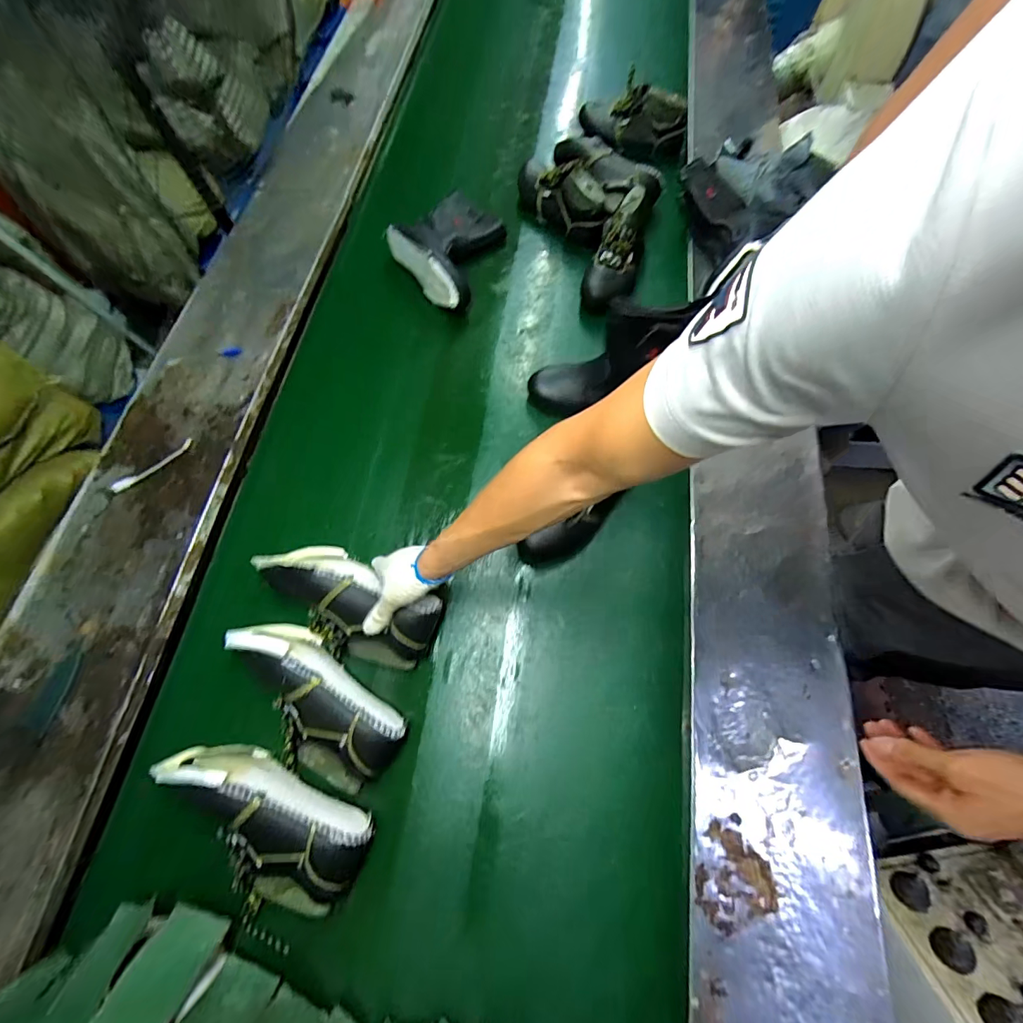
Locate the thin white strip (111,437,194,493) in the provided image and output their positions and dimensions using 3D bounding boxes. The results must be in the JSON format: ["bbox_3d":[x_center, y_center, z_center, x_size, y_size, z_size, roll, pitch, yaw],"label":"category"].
[{"bbox_3d":[-0.615,-0.079,0.744,0.142,0.010,0.020,-41,74,-14],"label":"thin white strip"}]

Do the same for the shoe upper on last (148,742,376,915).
[{"bbox_3d":[-0.339,0.408,0.556,0.300,0.082,0.139,23,71,9],"label":"shoe upper on last"}]

